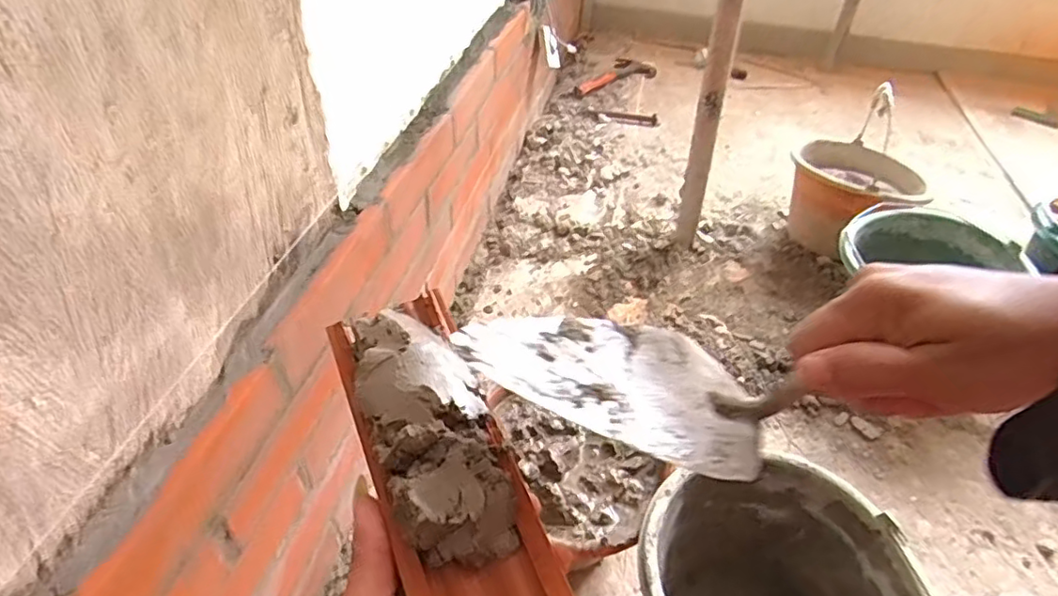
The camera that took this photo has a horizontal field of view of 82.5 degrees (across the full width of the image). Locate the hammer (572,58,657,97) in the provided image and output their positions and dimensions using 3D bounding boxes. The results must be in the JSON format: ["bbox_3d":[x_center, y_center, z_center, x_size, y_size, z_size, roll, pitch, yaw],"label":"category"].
[{"bbox_3d":[0.263,-0.670,1.803,0.141,0.049,0.293,26,47,23],"label":"hammer"}]

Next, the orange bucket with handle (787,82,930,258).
[{"bbox_3d":[0.624,-0.217,1.161,0.231,0.285,0.240,27,47,24],"label":"orange bucket with handle"}]

